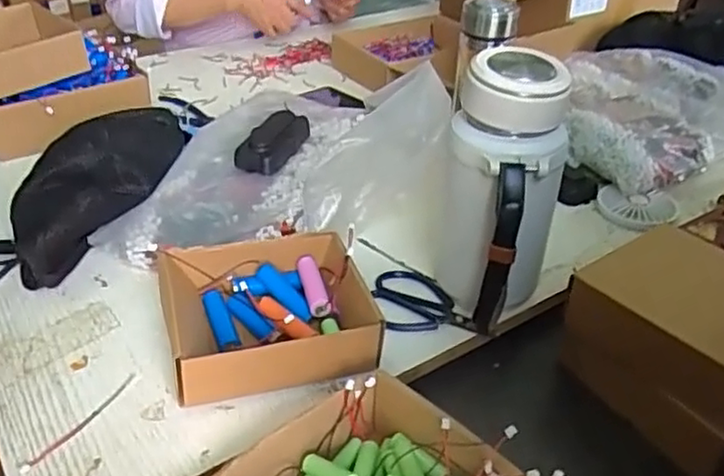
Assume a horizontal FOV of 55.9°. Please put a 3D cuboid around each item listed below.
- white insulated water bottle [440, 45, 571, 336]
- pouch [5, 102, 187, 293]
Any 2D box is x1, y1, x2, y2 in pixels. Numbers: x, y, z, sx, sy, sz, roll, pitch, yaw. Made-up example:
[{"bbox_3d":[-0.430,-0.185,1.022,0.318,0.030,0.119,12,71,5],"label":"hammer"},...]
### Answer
[{"bbox_3d":[0.113,-0.037,0.562,0.095,0.196,0.099,10,36,12],"label":"white insulated water bottle"},{"bbox_3d":[-0.255,-0.058,0.668,0.106,0.076,0.229,14,52,18],"label":"pouch"}]

